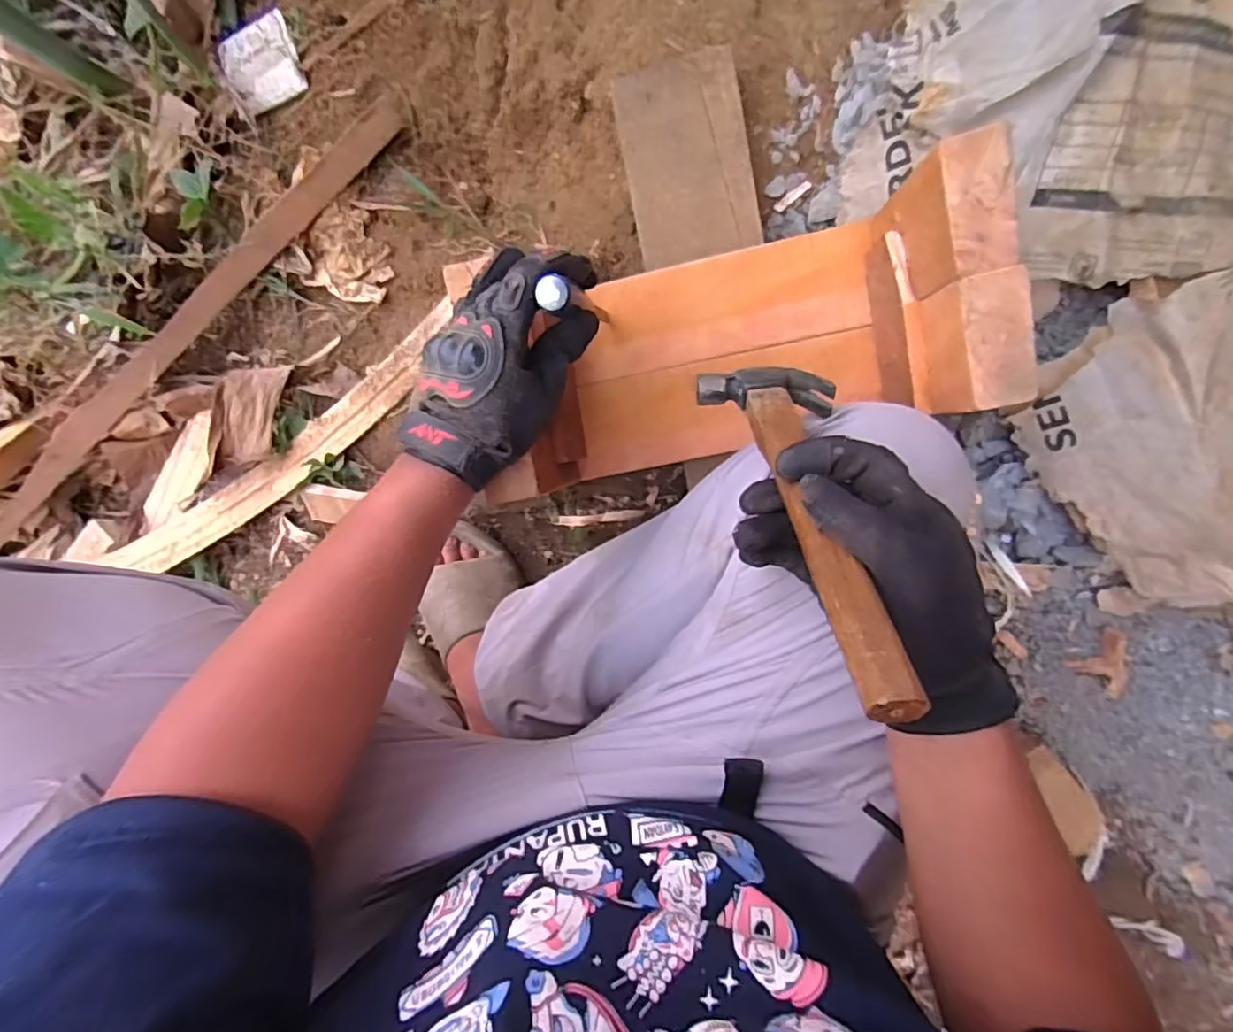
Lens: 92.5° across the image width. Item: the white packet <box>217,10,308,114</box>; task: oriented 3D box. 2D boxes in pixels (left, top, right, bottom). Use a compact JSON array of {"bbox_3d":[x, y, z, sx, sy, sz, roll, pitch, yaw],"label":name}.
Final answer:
[{"bbox_3d":[-0.498,-0.639,0.829,0.102,0.016,0.151,-28,79,-11],"label":"white packet"}]

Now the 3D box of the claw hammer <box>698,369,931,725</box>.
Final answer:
[{"bbox_3d":[0.109,-0.011,0.341,0.087,0.270,0.026,6,131,-6],"label":"claw hammer"}]

